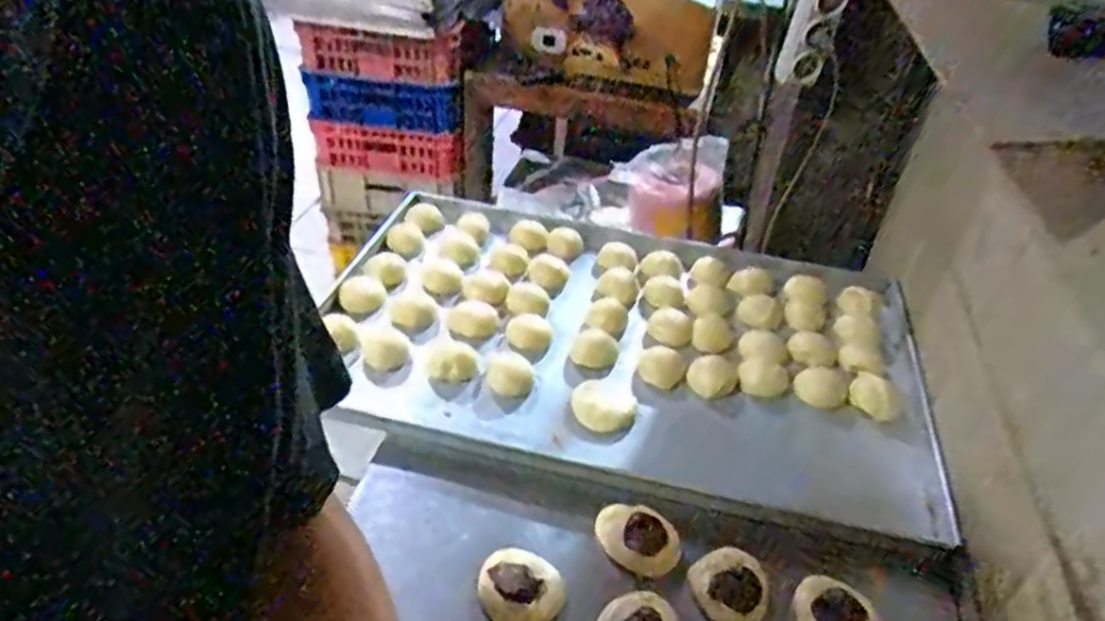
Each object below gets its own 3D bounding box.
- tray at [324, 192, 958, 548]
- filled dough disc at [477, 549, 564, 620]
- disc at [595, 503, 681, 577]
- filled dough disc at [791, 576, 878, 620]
[{"bbox_3d":[0.078,0.040,0.902,0.684,0.071,0.468,11,38,8],"label":"tray"},{"bbox_3d":[-0.027,0.235,0.626,0.068,0.020,0.074,2,38,-2],"label":"filled dough disc"},{"bbox_3d":[0.078,0.205,0.673,0.081,0.011,0.063,26,43,26],"label":"disc"},{"bbox_3d":[0.239,0.259,0.622,0.058,0.014,0.070,-18,43,-26],"label":"filled dough disc"}]

